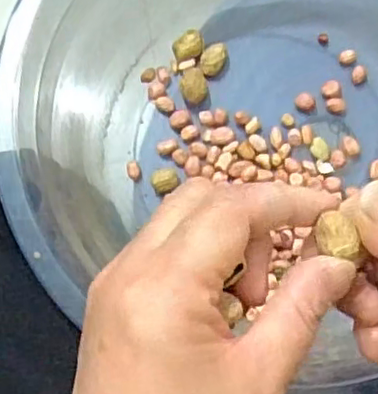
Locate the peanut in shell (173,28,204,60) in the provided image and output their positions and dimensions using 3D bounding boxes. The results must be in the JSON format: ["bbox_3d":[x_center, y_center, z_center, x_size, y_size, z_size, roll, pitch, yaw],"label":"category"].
[{"bbox_3d":[0.000,-0.108,0.447,0.021,0.011,0.016,-22,80,-4],"label":"peanut in shell"}]

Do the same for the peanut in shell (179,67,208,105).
[{"bbox_3d":[0.003,-0.079,0.441,0.019,0.011,0.029,-8,80,-1],"label":"peanut in shell"}]

